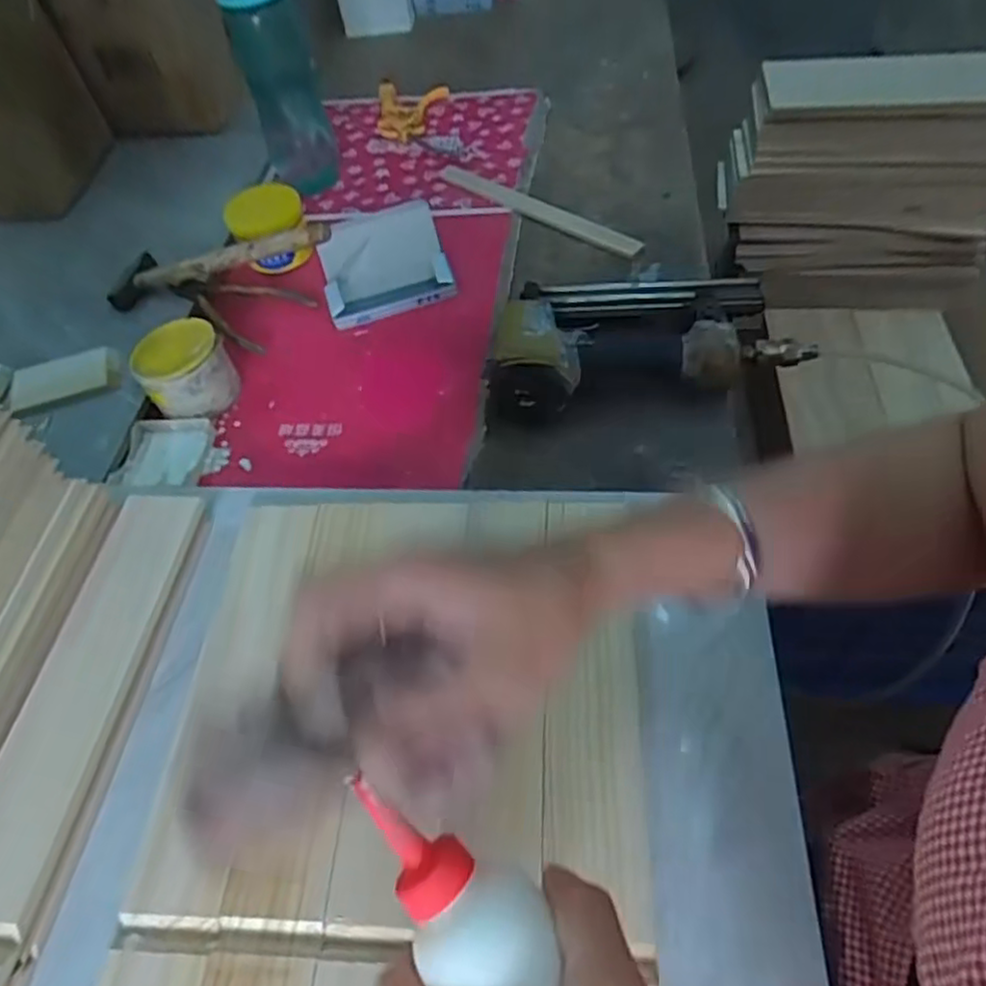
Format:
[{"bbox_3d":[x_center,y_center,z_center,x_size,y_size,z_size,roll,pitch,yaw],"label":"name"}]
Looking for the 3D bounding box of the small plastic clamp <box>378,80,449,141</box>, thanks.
[{"bbox_3d":[-0.108,-0.521,0.902,0.095,0.020,0.154,-8,54,1],"label":"small plastic clamp"}]

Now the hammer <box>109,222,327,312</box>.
[{"bbox_3d":[-0.275,-0.238,0.672,0.260,0.030,0.067,-6,51,21],"label":"hammer"}]

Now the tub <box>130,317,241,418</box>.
[{"bbox_3d":[-0.281,-0.113,0.612,0.077,0.052,0.067,-33,58,-16],"label":"tub"}]

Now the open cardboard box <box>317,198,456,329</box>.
[{"bbox_3d":[-0.113,-0.239,0.693,0.128,0.041,0.123,-16,55,-5],"label":"open cardboard box"}]

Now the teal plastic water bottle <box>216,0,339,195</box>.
[{"bbox_3d":[-0.249,-0.483,0.784,0.083,0.252,0.065,-16,55,-5],"label":"teal plastic water bottle"}]

